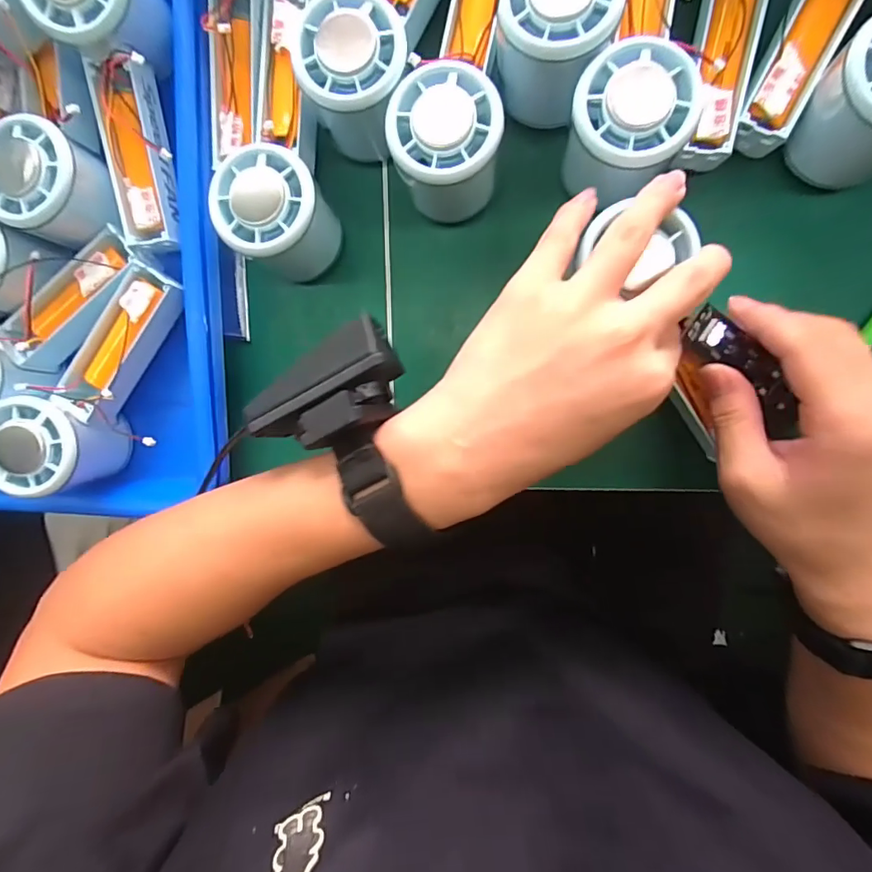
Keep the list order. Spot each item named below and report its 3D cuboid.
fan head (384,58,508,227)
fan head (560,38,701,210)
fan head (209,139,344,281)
[{"bbox_3d":[0.008,-0.156,0.265,0.055,0.060,0.057,1,96,8],"label":"fan head"},{"bbox_3d":[0.096,-0.155,0.249,0.056,0.055,0.063,32,99,4],"label":"fan head"},{"bbox_3d":[-0.089,-0.127,0.281,0.056,0.065,0.055,1,96,8],"label":"fan head"}]

